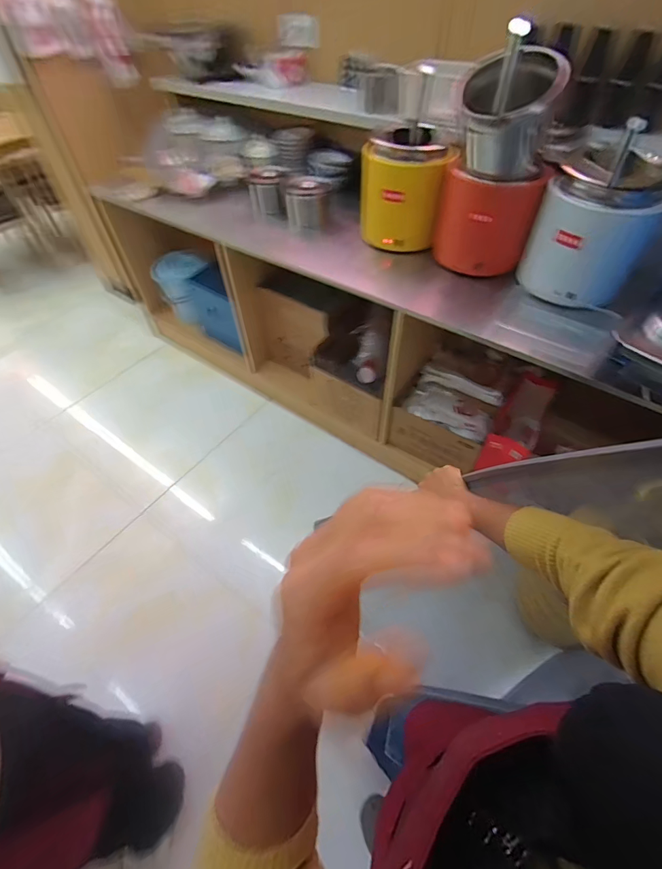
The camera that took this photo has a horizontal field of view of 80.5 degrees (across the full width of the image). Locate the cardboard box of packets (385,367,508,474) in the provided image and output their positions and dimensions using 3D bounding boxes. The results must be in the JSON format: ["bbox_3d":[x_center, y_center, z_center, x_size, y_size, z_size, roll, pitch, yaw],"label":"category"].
[{"bbox_3d":[0.442,-0.061,1.522,0.340,0.219,0.252,26,58,20],"label":"cardboard box of packets"}]

